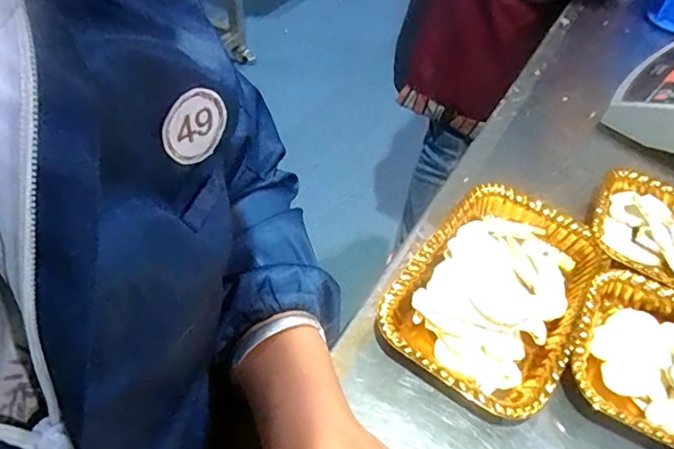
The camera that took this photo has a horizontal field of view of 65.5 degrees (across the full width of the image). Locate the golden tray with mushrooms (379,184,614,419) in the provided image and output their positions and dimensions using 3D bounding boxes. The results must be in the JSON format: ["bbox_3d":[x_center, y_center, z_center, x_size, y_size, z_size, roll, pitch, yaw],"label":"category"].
[{"bbox_3d":[0.119,0.044,0.388,0.121,0.038,0.181,30,52,20],"label":"golden tray with mushrooms"}]

